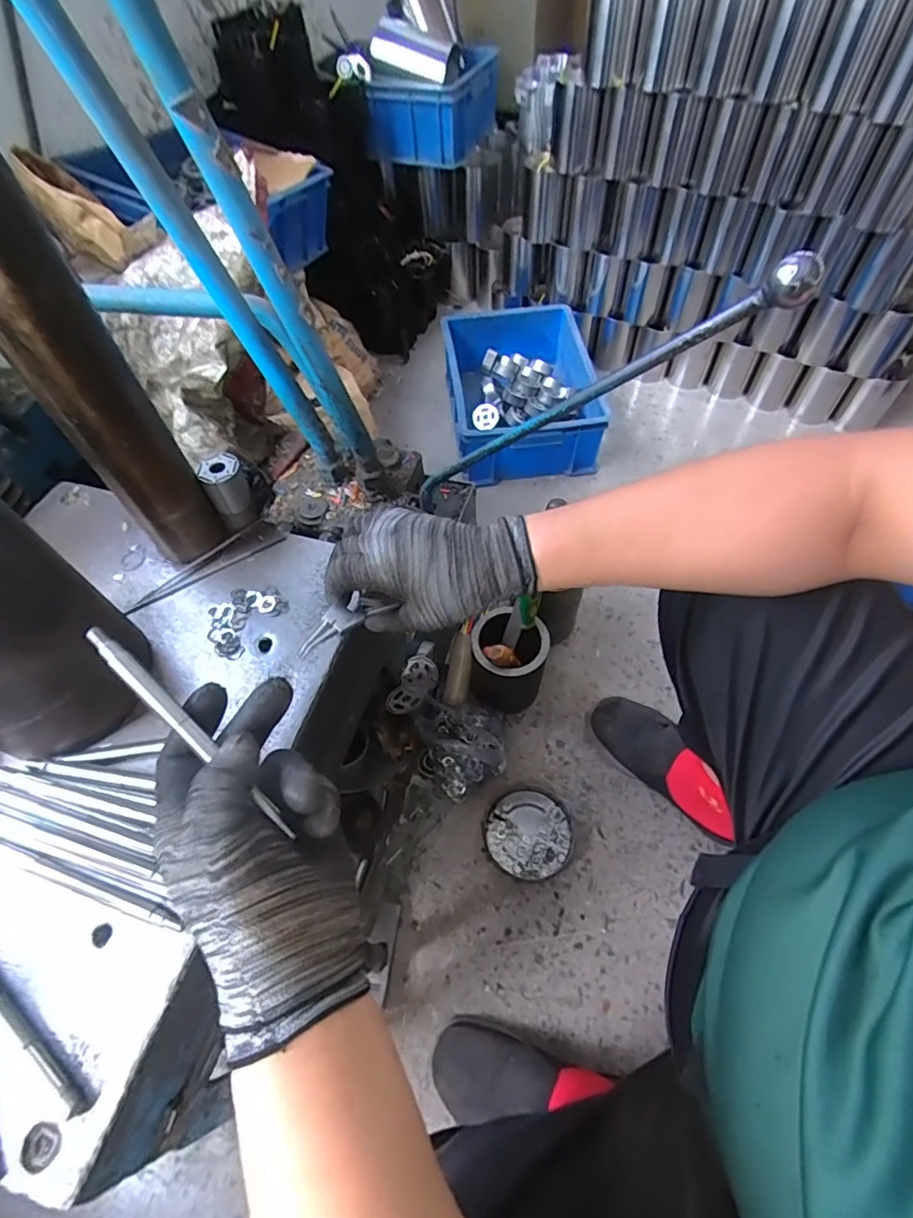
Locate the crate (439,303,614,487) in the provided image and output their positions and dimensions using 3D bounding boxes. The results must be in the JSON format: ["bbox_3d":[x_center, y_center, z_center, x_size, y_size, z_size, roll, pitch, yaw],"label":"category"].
[{"bbox_3d":[0.143,-0.476,1.205,0.309,0.140,0.414,-7,58,-1],"label":"crate"}]

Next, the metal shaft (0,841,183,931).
[{"bbox_3d":[-0.259,0.186,0.377,0.158,0.012,0.011,14,60,12],"label":"metal shaft"}]

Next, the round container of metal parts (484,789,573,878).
[{"bbox_3d":[0.105,0.323,0.791,0.119,0.013,0.115,-2,58,3],"label":"round container of metal parts"}]

